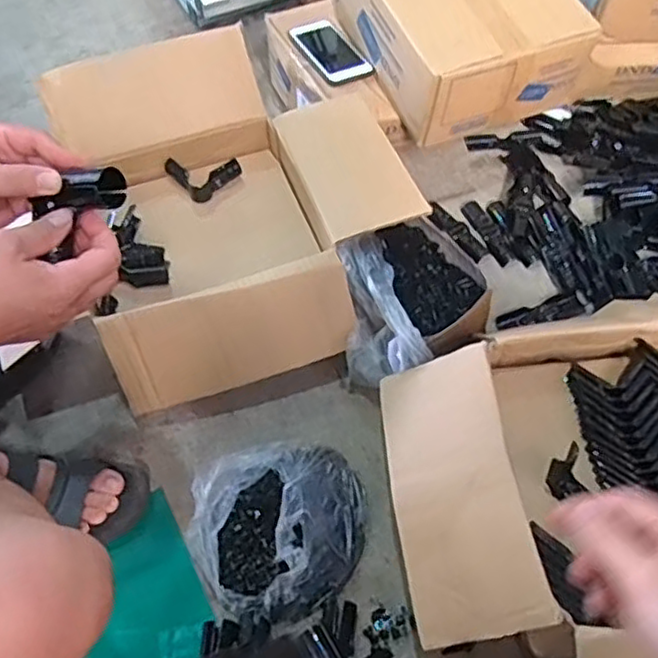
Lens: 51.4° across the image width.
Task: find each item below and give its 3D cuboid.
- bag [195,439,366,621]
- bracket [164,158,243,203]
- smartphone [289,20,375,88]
[{"bbox_3d":[-0.055,0.215,0.756,0.188,0.073,0.190,0,55,2],"label":"bag"},{"bbox_3d":[-0.185,-0.234,1.006,0.080,0.031,0.090,-37,62,-22],"label":"bracket"},{"bbox_3d":[0.002,-0.448,1.104,0.081,0.013,0.156,-23,58,-14],"label":"smartphone"}]

